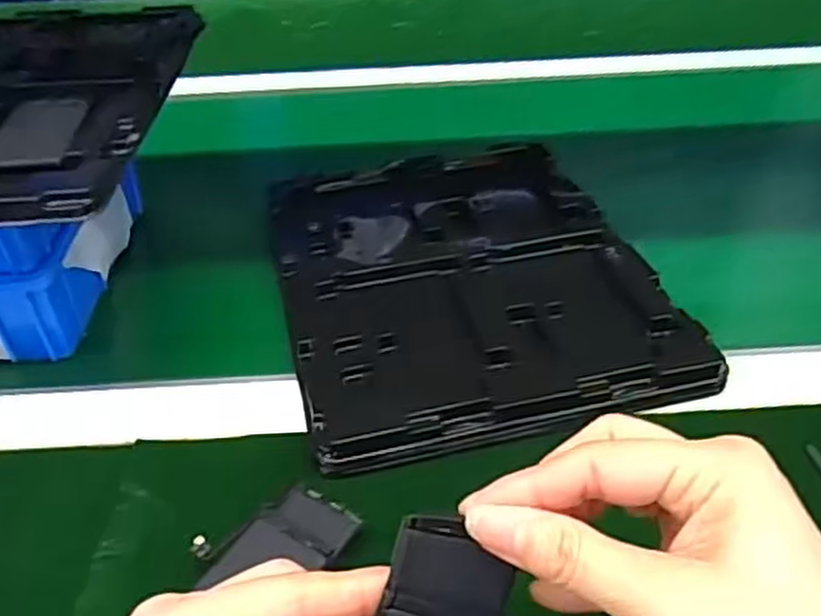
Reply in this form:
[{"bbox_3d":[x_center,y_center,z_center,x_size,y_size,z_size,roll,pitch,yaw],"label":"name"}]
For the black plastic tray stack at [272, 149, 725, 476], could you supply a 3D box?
[{"bbox_3d":[0.029,-0.022,0.481,0.213,0.038,0.279,-7,35,-14],"label":"black plastic tray stack"}]

